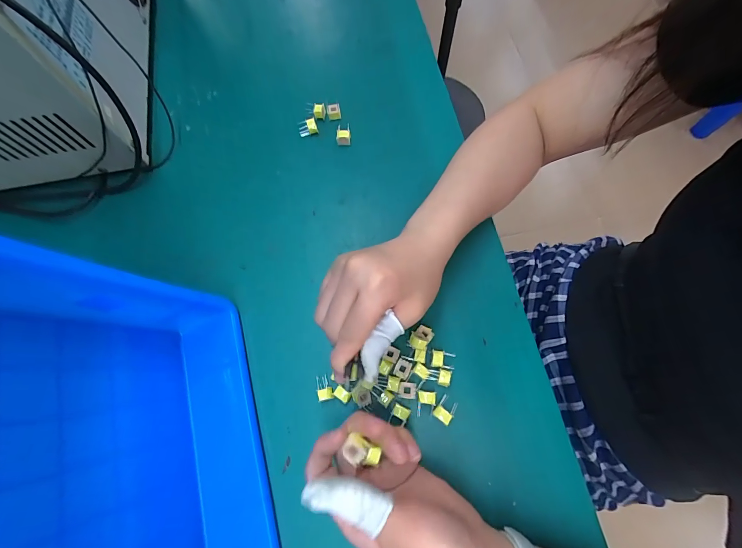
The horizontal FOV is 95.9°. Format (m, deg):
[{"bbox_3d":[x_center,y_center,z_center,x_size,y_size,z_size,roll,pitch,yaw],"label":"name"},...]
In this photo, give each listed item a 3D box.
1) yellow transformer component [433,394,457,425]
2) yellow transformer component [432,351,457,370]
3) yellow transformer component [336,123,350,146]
[{"bbox_3d":[0.068,0.125,0.308,0.016,0.016,0.021,39,76,13],"label":"yellow transformer component"},{"bbox_3d":[0.069,0.083,0.322,0.022,0.010,0.015,10,71,4],"label":"yellow transformer component"},{"bbox_3d":[-0.033,-0.170,0.407,0.016,0.018,0.017,0,71,1],"label":"yellow transformer component"}]

